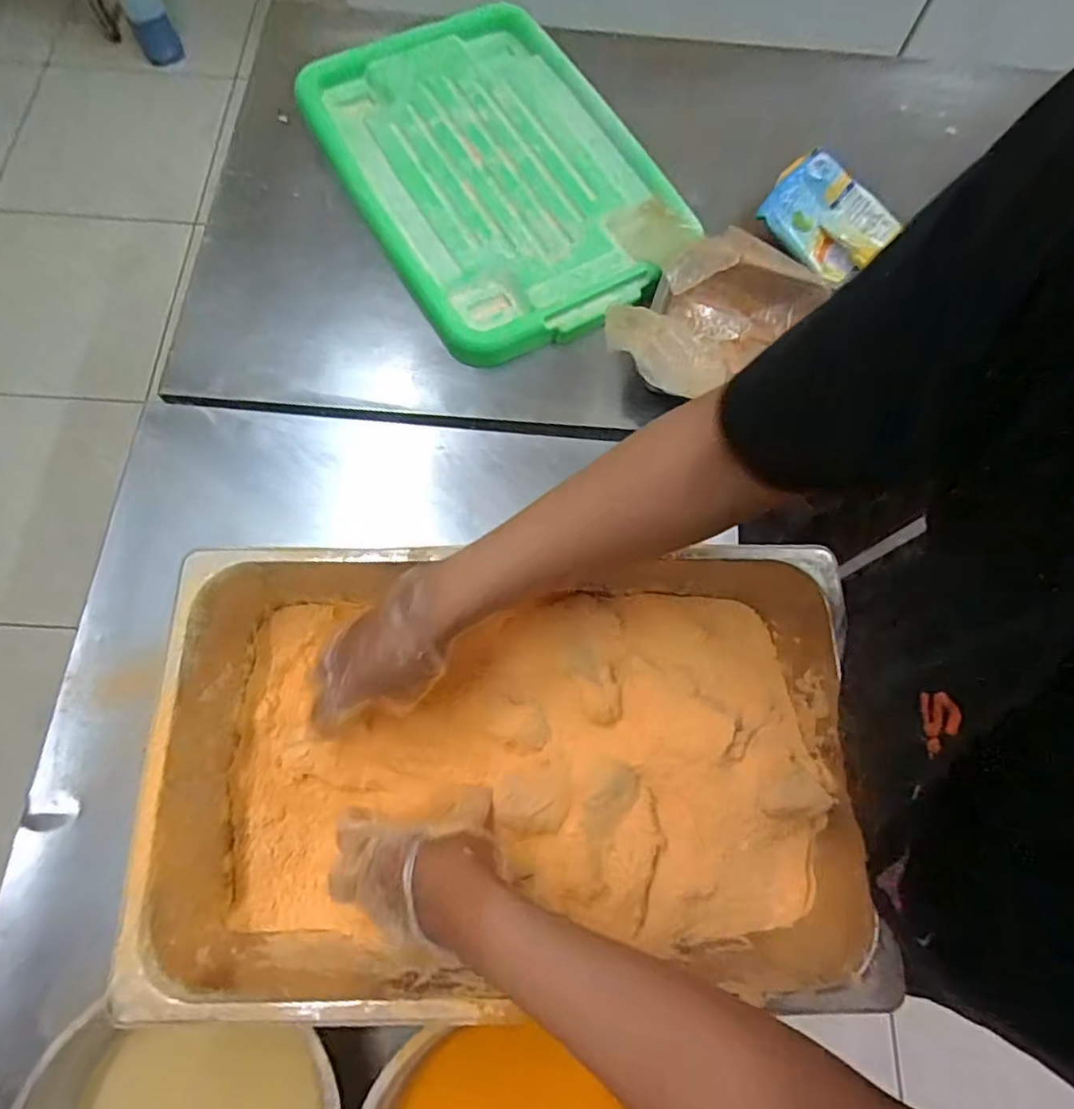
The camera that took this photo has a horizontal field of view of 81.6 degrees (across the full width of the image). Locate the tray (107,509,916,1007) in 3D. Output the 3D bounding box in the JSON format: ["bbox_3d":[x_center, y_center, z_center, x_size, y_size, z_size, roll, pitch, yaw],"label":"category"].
[{"bbox_3d":[-0.022,0.168,0.513,0.507,0.140,0.315,0,71,-2],"label":"tray"}]

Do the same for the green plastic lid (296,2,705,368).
[{"bbox_3d":[-0.046,-0.475,0.769,0.353,0.036,0.474,-31,81,-5],"label":"green plastic lid"}]

